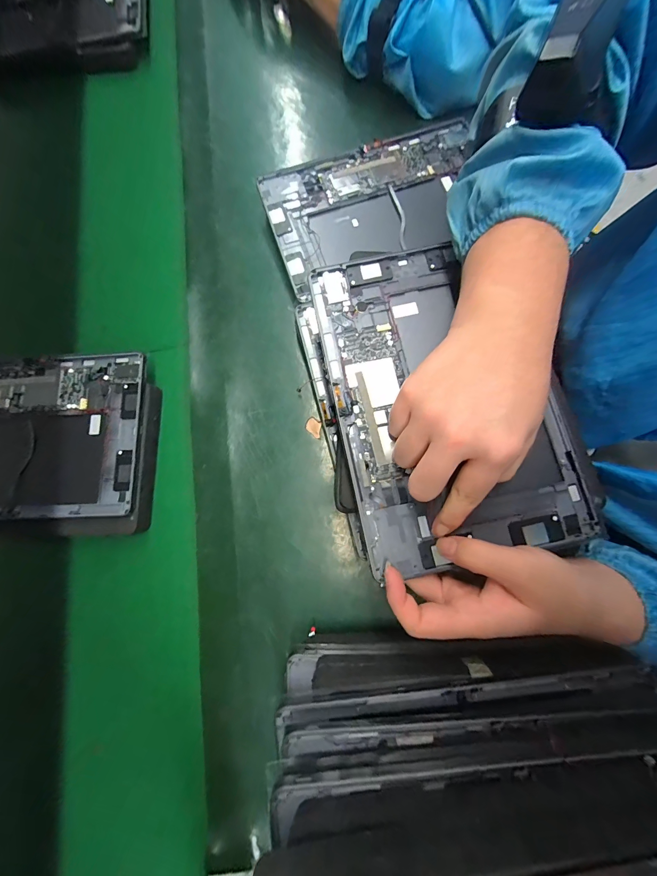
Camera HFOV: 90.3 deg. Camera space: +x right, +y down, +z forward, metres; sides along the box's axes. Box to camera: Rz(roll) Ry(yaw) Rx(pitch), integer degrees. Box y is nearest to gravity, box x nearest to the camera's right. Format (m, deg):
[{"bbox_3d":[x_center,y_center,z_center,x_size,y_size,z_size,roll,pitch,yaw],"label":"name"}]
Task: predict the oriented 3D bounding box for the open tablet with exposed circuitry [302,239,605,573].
[{"bbox_3d":[0.094,-0.038,0.258,0.177,0.010,0.249,-11,80,-1],"label":"open tablet with exposed circuitry"}]

